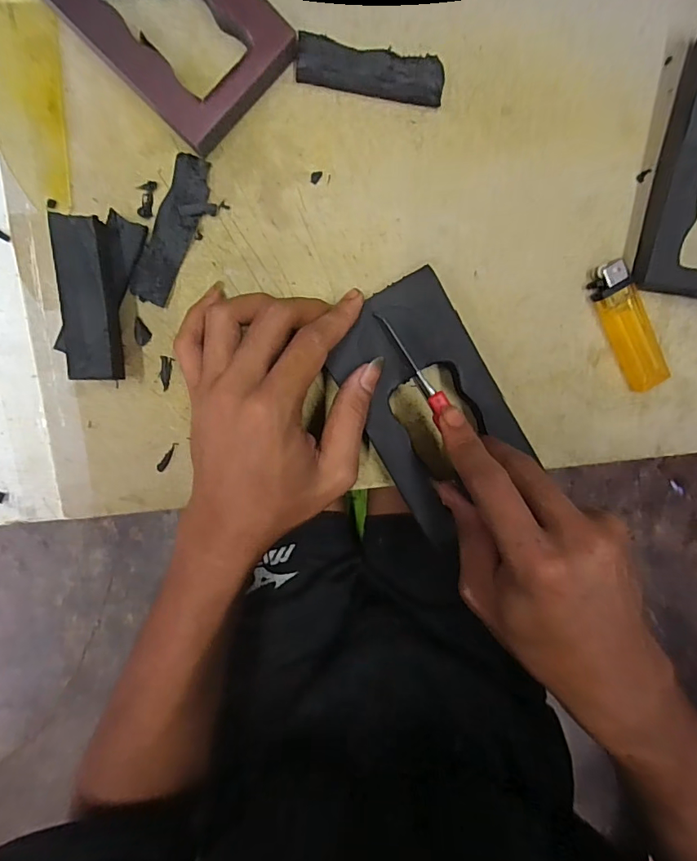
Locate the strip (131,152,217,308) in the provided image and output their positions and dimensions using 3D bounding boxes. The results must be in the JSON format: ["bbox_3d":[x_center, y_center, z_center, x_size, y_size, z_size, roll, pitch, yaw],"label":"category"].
[{"bbox_3d":[-0.097,-0.111,0.262,0.025,0.005,0.082,24,95,-8],"label":"strip"}]

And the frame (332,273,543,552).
[{"bbox_3d":[0.048,-0.012,0.266,0.086,0.010,0.137,-37,99,0],"label":"frame"}]

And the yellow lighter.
[{"bbox_3d":[0.173,-0.064,0.286,0.024,0.013,0.080,-29,99,-1],"label":"yellow lighter"}]

